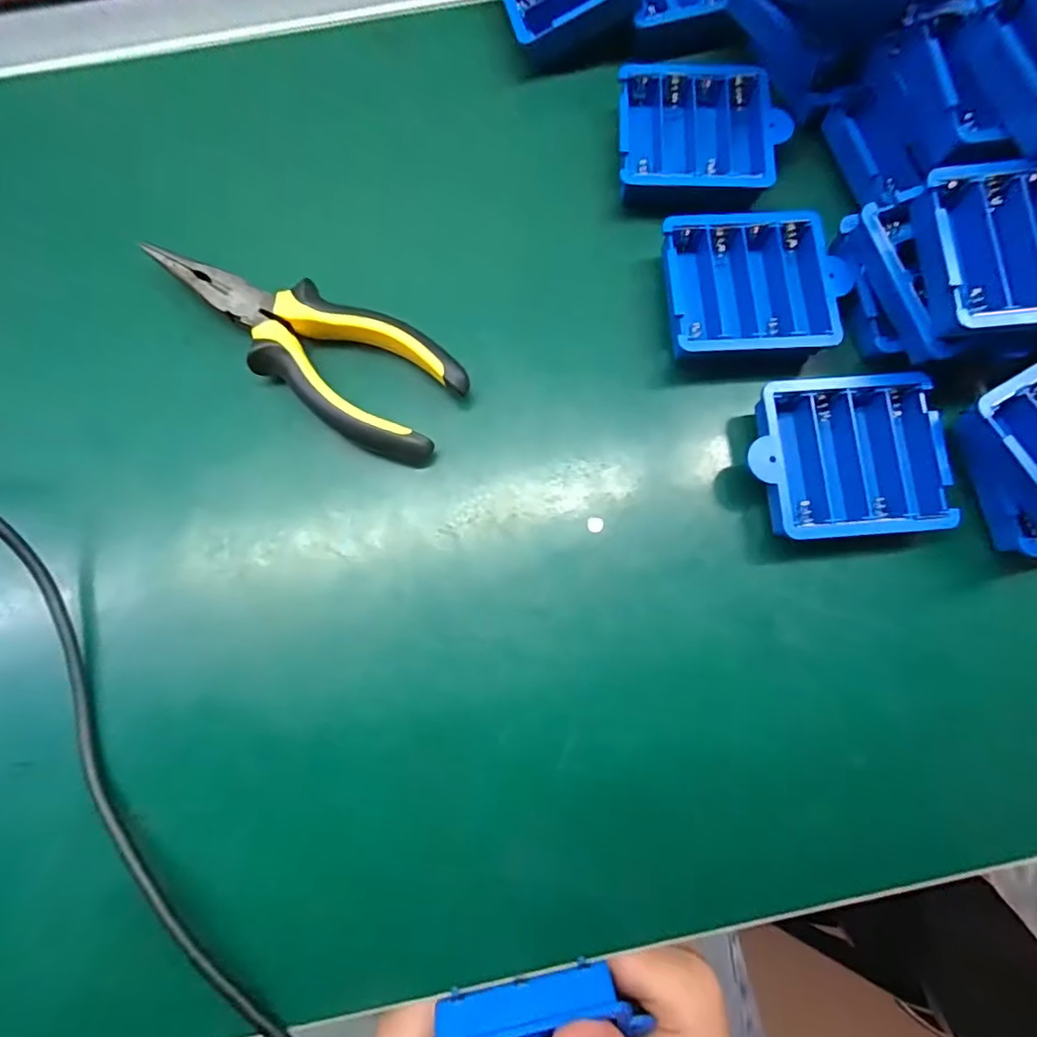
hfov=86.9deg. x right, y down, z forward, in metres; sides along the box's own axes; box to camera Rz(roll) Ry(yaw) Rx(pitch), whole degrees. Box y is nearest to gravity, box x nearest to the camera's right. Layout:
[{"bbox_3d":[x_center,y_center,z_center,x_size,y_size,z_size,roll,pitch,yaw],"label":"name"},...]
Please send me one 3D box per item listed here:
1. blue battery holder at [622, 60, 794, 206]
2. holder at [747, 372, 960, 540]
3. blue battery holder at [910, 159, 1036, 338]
[{"bbox_3d":[0.083,-0.174,0.256,0.073,0.022,0.071,2,78,1],"label":"blue battery holder"},{"bbox_3d":[0.131,-0.024,0.226,0.075,0.022,0.064,-5,78,0],"label":"holder"},{"bbox_3d":[0.191,-0.100,0.203,0.070,0.017,0.064,-7,82,6],"label":"blue battery holder"}]

